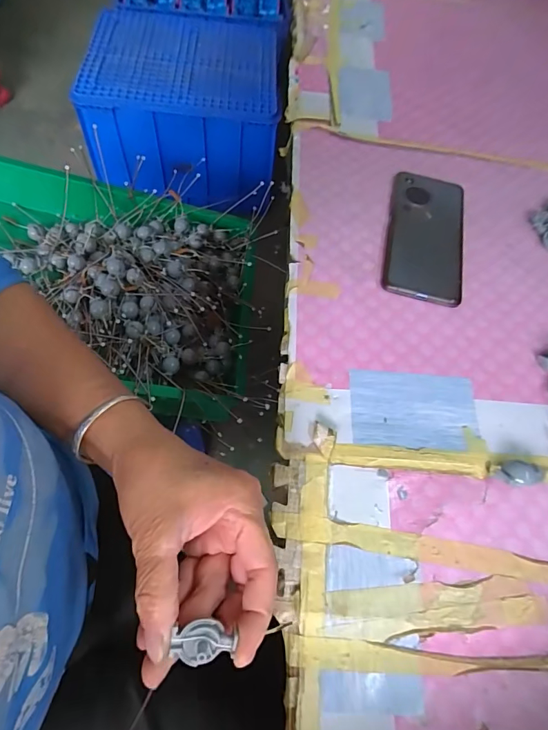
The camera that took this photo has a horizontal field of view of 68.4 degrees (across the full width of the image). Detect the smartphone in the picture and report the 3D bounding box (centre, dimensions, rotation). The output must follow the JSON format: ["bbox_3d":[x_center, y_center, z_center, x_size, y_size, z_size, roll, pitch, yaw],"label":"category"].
[{"bbox_3d":[0.158,-0.136,0.419,0.077,0.009,0.165,13,65,3],"label":"smartphone"}]

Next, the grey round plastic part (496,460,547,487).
[{"bbox_3d":[0.190,0.084,0.312,0.037,0.014,0.018,1,65,-3],"label":"grey round plastic part"}]

